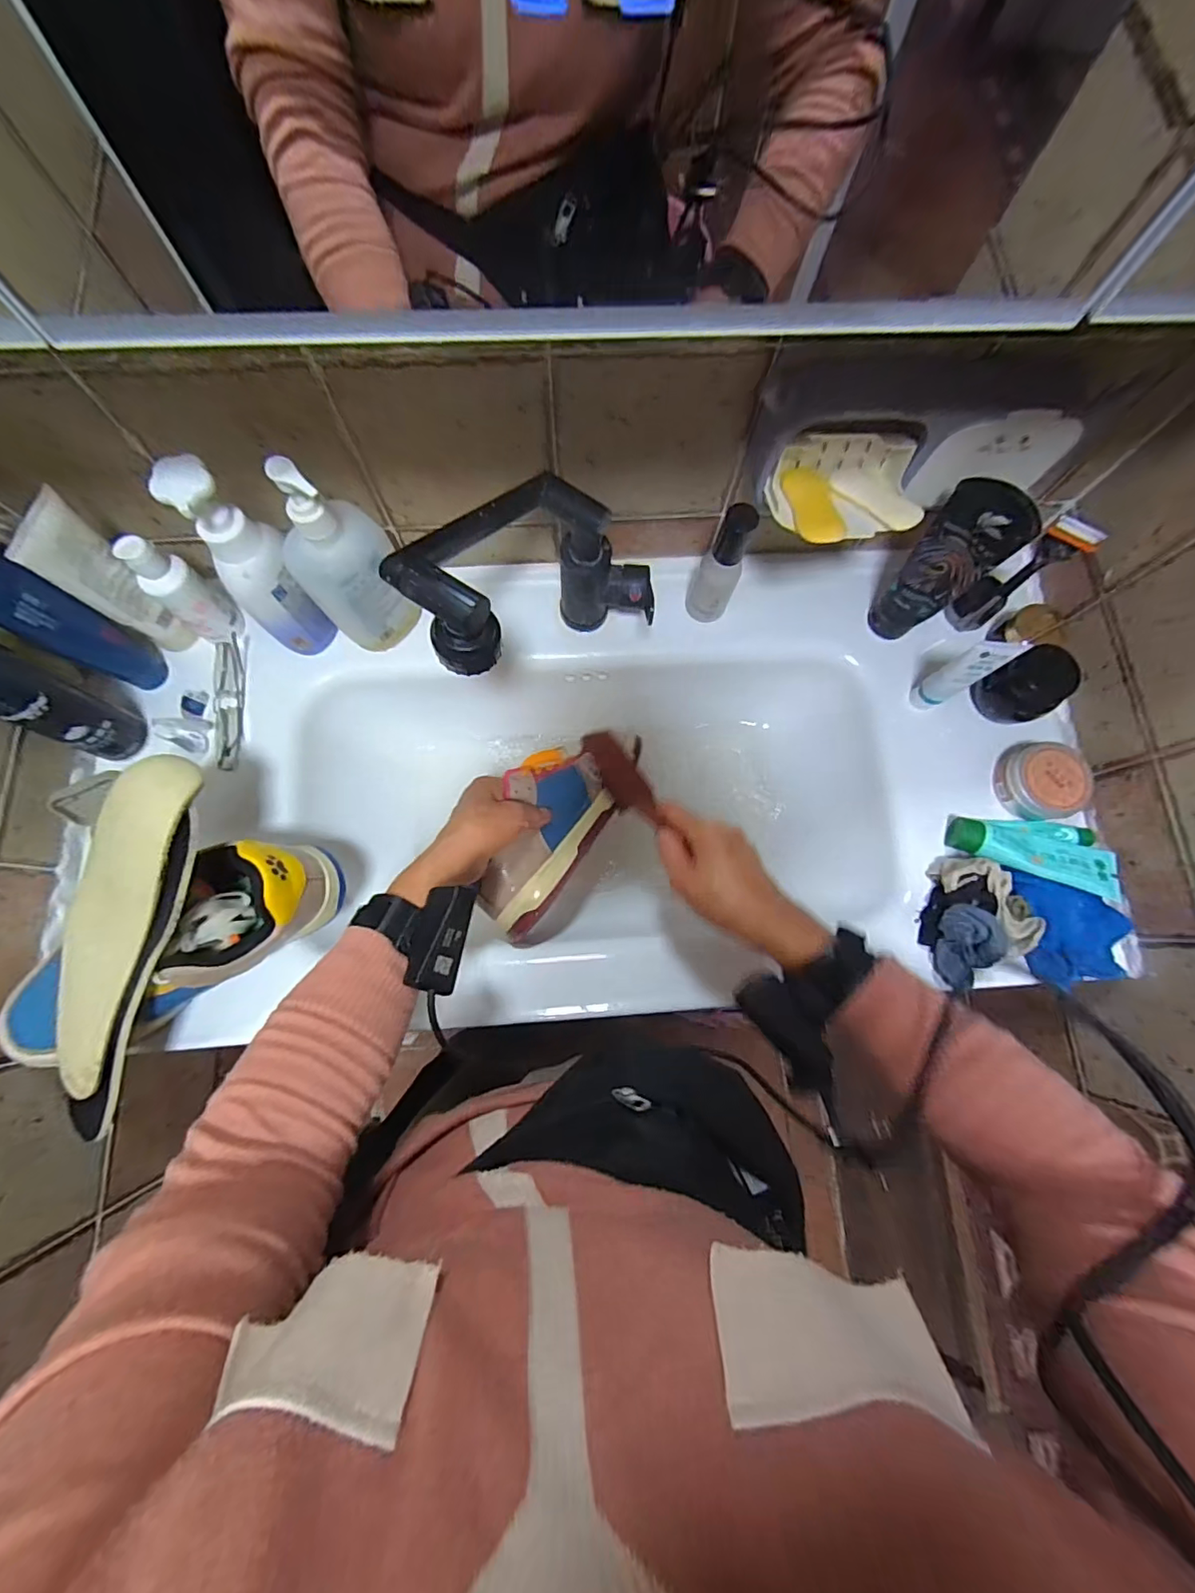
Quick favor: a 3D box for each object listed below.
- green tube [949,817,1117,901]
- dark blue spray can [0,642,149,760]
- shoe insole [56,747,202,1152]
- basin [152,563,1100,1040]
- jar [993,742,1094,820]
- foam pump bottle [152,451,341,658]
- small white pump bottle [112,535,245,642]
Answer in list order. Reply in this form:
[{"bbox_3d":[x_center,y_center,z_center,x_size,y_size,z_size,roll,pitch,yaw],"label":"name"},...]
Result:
[{"bbox_3d":[0.422,0.059,0.532,0.145,0.032,0.045,15,77,2],"label":"green tube"},{"bbox_3d":[-0.476,-0.085,0.462,0.052,0.191,0.053,0,77,-2],"label":"dark blue spray can"},{"bbox_3d":[-0.363,0.111,0.414,0.093,0.030,0.282,15,91,2],"label":"shoe insole"},{"bbox_3d":[0.023,-0.009,0.631,0.797,0.157,0.450,-5,77,-3],"label":"basin"},{"bbox_3d":[0.450,-0.014,0.549,0.073,0.038,0.075,0,77,-2],"label":"jar"},{"bbox_3d":[-0.298,-0.197,0.481,0.064,0.199,0.045,-37,81,-9],"label":"foam pump bottle"},{"bbox_3d":[-0.393,-0.196,0.520,0.040,0.115,0.045,37,78,7],"label":"small white pump bottle"}]

